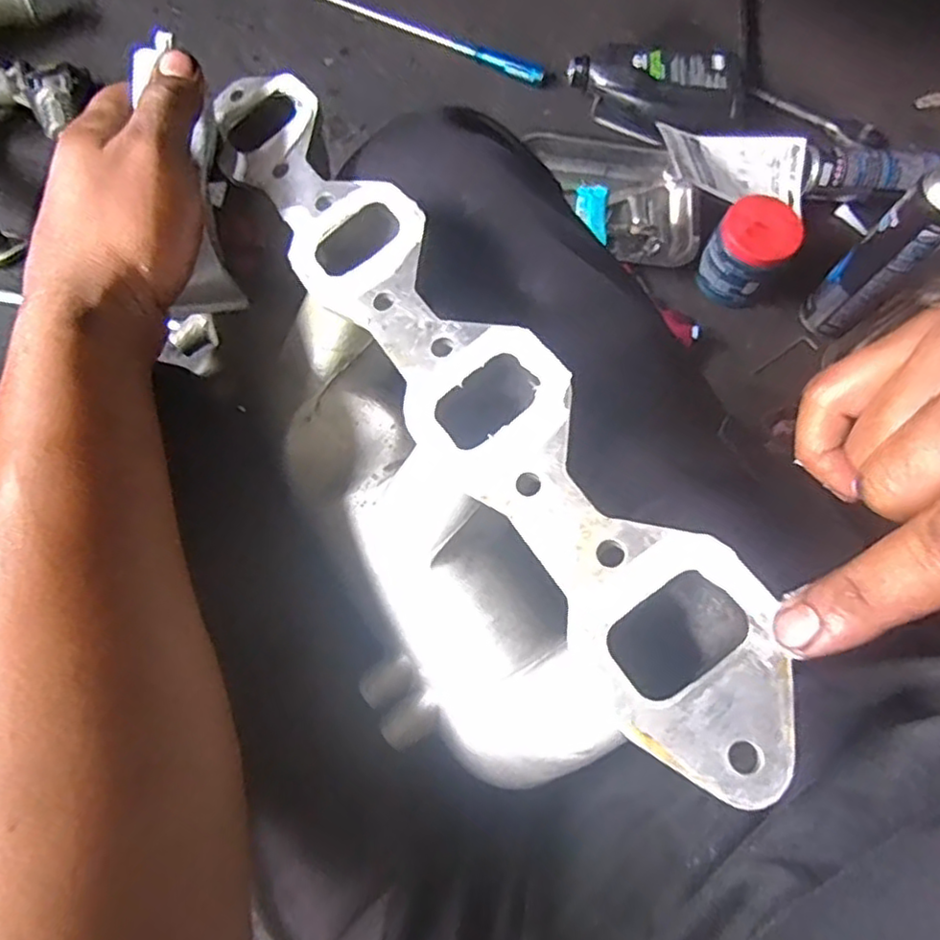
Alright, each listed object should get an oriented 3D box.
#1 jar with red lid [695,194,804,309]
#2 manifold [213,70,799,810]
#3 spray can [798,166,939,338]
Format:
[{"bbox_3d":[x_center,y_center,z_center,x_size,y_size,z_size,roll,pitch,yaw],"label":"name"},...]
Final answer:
[{"bbox_3d":[0.339,-0.267,0.804,0.093,0.098,0.085,35,76,8],"label":"jar with red lid"},{"bbox_3d":[-0.036,-0.028,0.292,0.117,0.093,0.370,-31,66,-10],"label":"manifold"},{"bbox_3d":[0.454,-0.231,0.722,0.063,0.264,0.050,43,76,10],"label":"spray can"}]

